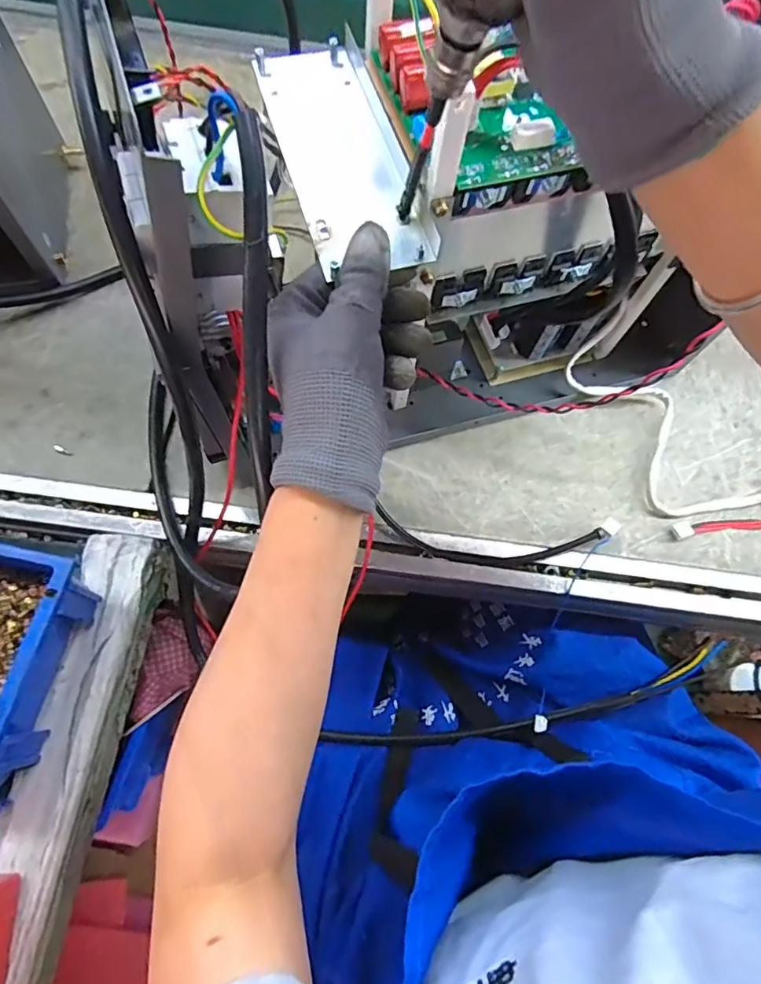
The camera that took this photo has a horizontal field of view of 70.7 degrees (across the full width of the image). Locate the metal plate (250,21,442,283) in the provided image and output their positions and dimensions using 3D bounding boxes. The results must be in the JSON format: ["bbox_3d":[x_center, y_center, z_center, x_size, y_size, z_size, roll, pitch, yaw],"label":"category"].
[{"bbox_3d":[-0.023,-0.203,0.318,0.070,0.013,0.179,-15,71,-9],"label":"metal plate"}]

